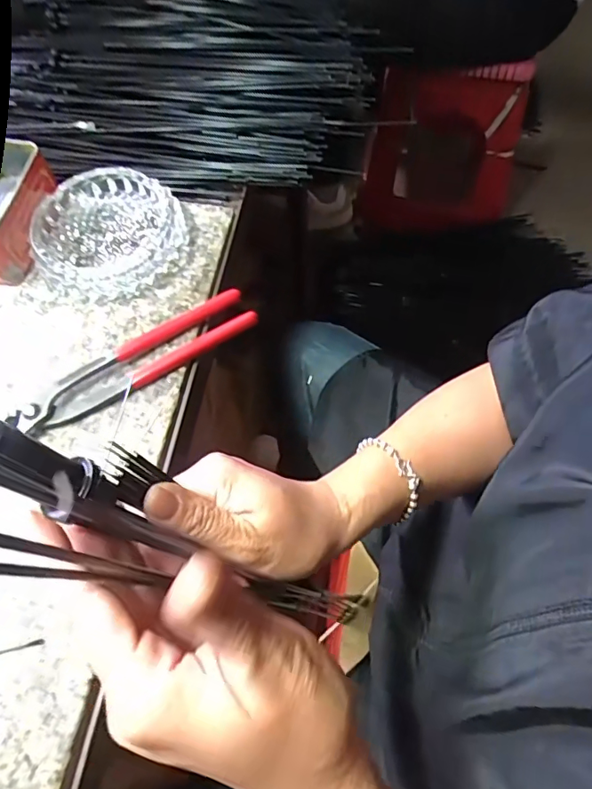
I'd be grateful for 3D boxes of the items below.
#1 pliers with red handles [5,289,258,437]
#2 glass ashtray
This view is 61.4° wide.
[{"bbox_3d":[-0.120,-0.026,0.378,0.187,0.015,0.040,-28,66,-11],"label":"pliers with red handles"},{"bbox_3d":[-0.155,-0.137,0.418,0.117,0.031,0.120,-1,64,2],"label":"glass ashtray"}]

